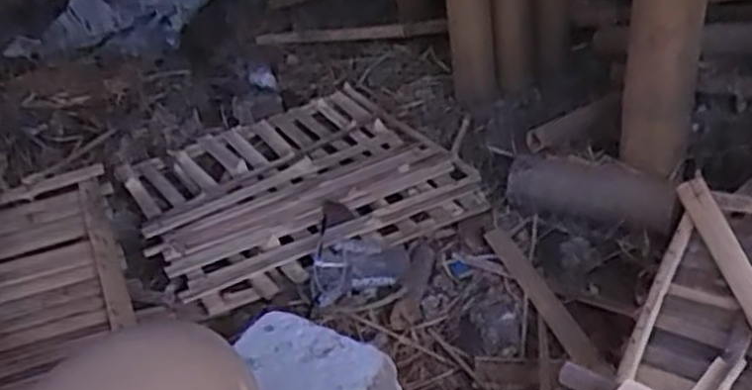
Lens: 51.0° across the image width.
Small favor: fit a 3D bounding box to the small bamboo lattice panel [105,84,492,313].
[{"bbox_3d":[-0.148,-0.025,1.411,0.546,0.040,0.489,-22,36,-22],"label":"small bamboo lattice panel"}]

